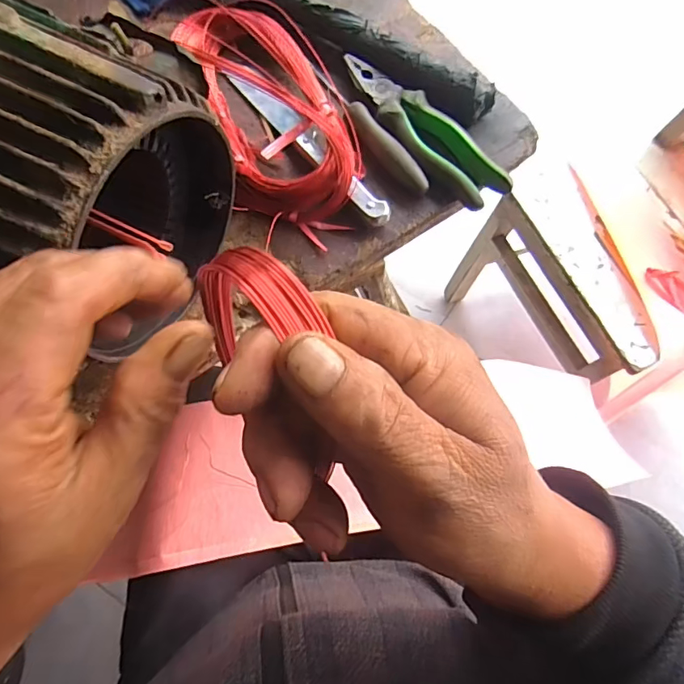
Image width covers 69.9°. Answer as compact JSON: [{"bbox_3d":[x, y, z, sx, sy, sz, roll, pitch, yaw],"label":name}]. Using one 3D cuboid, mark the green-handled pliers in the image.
[{"bbox_3d":[0.066,-0.192,0.438,0.052,0.017,0.189,-38,77,-13],"label":"green-handled pliers"}]

